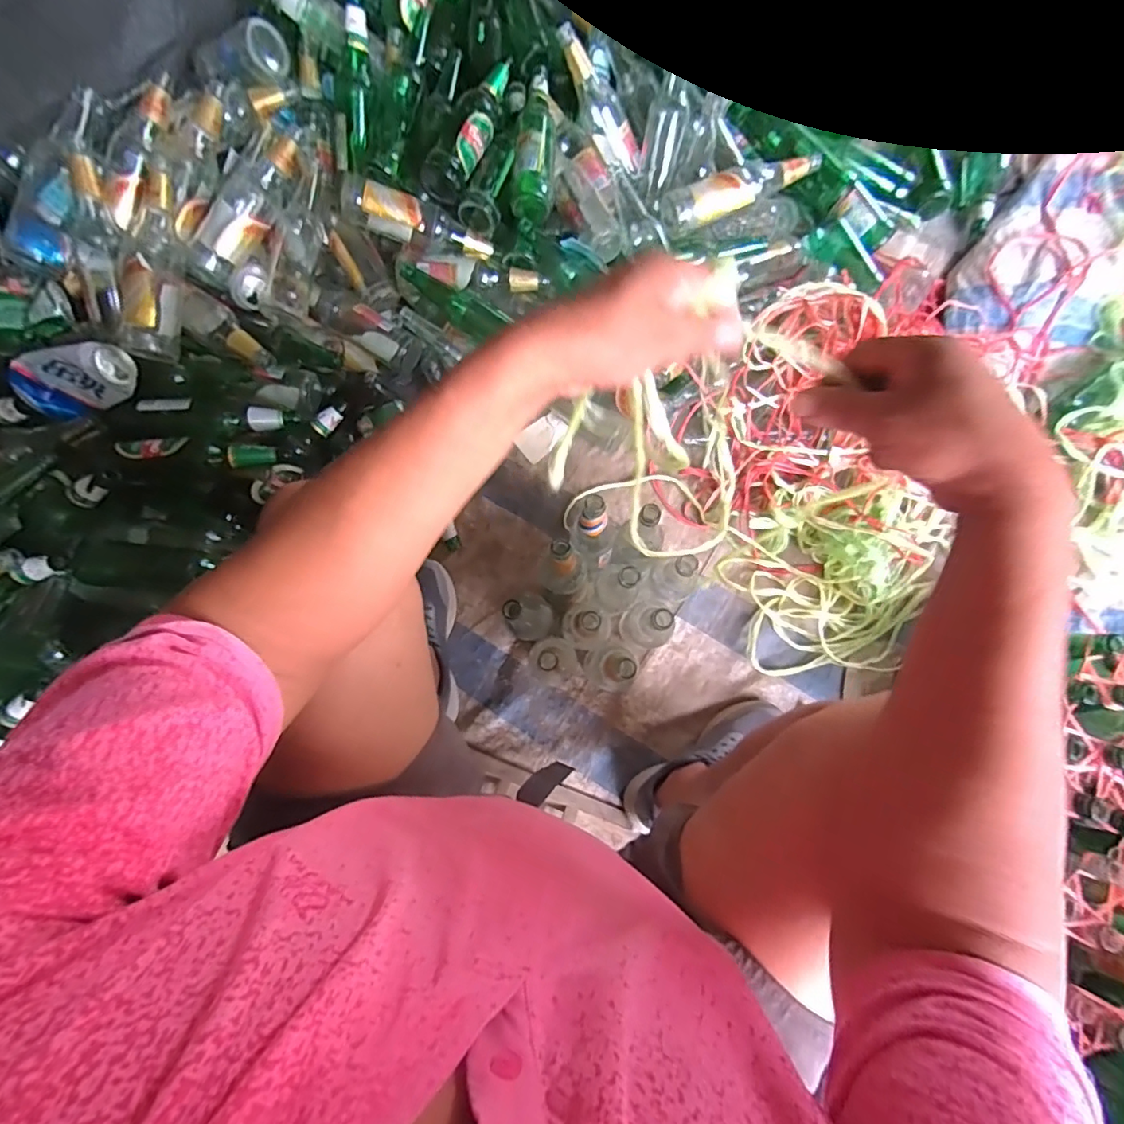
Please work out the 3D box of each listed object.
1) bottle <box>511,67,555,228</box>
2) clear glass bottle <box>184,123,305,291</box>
[{"bbox_3d":[-0.042,-0.682,0.846,0.063,0.054,0.266,4,79,2],"label":"bottle"},{"bbox_3d":[-0.484,-0.553,0.801,0.085,0.067,0.267,24,80,5],"label":"clear glass bottle"}]

